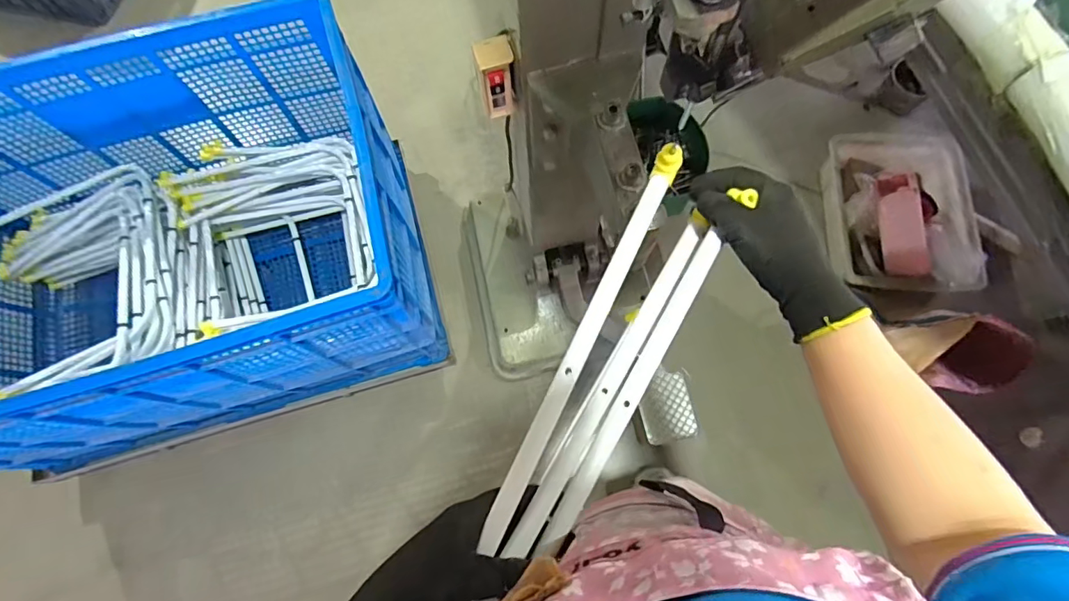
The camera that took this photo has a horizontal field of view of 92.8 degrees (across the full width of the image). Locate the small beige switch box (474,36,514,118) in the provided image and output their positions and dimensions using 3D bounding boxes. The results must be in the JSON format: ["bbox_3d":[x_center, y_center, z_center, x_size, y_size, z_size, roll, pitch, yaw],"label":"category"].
[{"bbox_3d":[-0.053,-0.312,0.713,0.047,0.104,0.051,-15,73,-3],"label":"small beige switch box"}]

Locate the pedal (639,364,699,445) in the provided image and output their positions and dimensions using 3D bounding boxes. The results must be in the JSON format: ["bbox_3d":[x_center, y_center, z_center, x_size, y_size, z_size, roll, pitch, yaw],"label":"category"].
[{"bbox_3d":[0.315,0.250,1.220,0.123,0.024,0.166,-11,73,-2],"label":"pedal"}]

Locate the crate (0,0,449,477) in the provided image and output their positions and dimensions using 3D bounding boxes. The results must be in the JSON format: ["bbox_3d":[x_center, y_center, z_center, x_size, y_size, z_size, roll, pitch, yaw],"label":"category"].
[{"bbox_3d":[-0.785,-0.099,1.126,1.011,0.600,0.686,-19,73,-4],"label":"crate"}]

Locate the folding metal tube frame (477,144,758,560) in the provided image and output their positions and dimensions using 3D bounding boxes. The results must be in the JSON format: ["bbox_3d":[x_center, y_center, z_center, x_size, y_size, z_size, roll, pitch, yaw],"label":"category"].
[{"bbox_3d":[0.062,0.042,0.400,0.073,0.060,0.323,27,76,10],"label":"folding metal tube frame"}]

